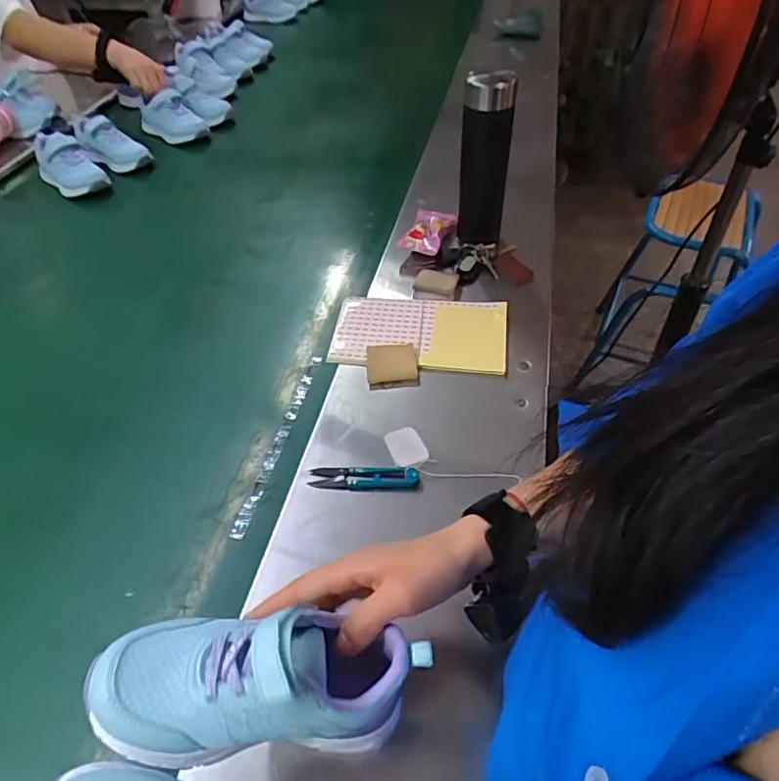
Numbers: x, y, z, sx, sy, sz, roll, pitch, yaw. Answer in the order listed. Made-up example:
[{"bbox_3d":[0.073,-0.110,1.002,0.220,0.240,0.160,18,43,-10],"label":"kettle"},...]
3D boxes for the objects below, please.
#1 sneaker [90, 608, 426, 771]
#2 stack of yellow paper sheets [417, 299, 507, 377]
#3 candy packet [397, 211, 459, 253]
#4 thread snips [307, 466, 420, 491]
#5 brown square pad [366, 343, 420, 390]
[{"bbox_3d":[-0.068,0.158,0.311,0.177,0.070,0.070,6,45,-14],"label":"sneaker"},{"bbox_3d":[0.092,-0.072,0.681,0.104,0.013,0.122,2,48,9],"label":"stack of yellow paper sheets"},{"bbox_3d":[0.056,-0.240,0.826,0.067,0.033,0.111,13,50,16],"label":"candy packet"},{"bbox_3d":[-0.025,0.086,0.544,0.107,0.010,0.024,-2,47,4],"label":"thread snips"},{"bbox_3d":[0.003,-0.033,0.646,0.059,0.021,0.056,-7,47,0],"label":"brown square pad"}]

